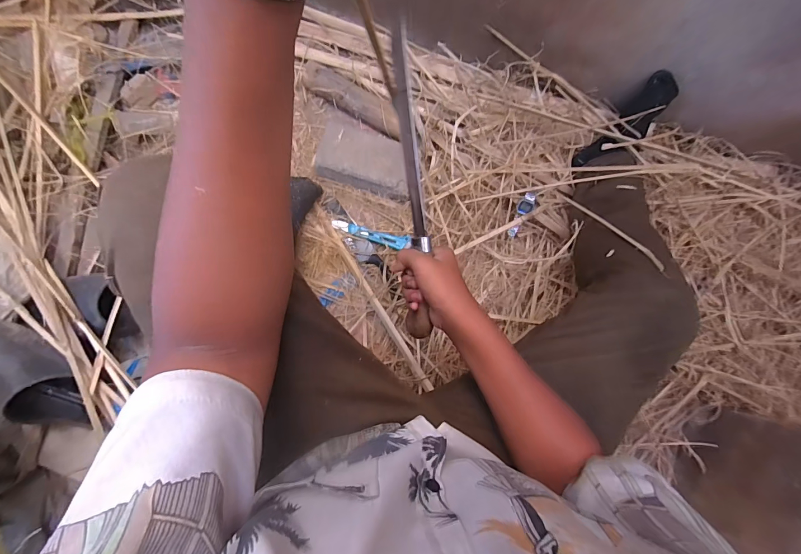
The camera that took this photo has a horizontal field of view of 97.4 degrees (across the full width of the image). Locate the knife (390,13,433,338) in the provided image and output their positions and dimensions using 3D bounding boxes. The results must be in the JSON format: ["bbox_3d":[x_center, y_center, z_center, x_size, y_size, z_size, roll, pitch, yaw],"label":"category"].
[{"bbox_3d":[0.013,-0.107,0.434,0.030,0.033,0.380,-6,99,-7],"label":"knife"}]

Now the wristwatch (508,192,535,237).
[{"bbox_3d":[0.256,-0.130,0.738,0.030,0.018,0.096,22,106,-3],"label":"wristwatch"}]

